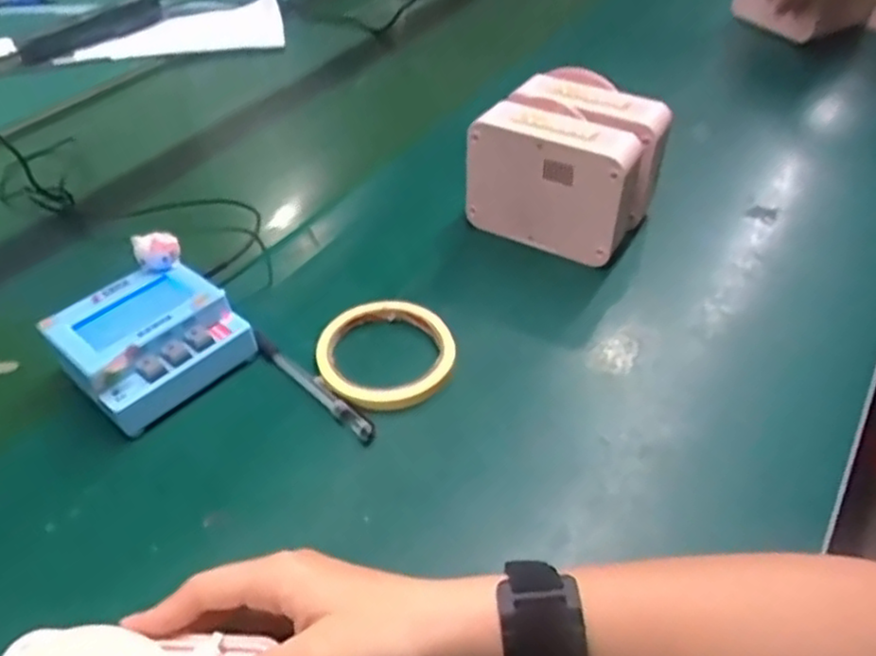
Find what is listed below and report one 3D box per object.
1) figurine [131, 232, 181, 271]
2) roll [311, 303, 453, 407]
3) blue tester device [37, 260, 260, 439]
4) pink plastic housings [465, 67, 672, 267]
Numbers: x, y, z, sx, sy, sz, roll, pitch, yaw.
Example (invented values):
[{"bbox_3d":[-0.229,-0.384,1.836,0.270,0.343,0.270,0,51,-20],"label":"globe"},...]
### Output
[{"bbox_3d":[-0.196,-0.053,0.491,0.029,0.023,0.014,-14,44,-11],"label":"figurine"},{"bbox_3d":[-0.036,0.016,0.481,0.091,0.011,0.092,-2,43,2],"label":"roll"},{"bbox_3d":[-0.194,0.009,0.474,0.098,0.047,0.105,31,53,32],"label":"blue tester device"},{"bbox_3d":[0.107,-0.132,0.566,0.126,0.097,0.115,25,50,27],"label":"pink plastic housings"}]

